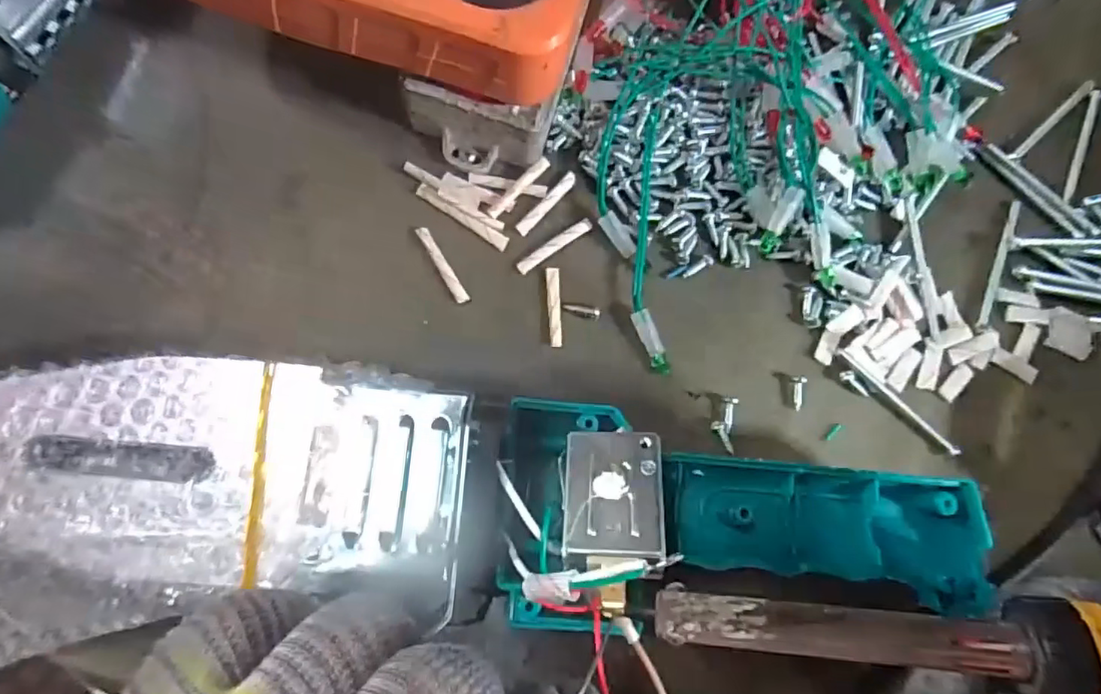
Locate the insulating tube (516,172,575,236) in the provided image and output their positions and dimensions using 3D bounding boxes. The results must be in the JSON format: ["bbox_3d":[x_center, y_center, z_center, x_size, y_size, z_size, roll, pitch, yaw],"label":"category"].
[{"bbox_3d":[-0.001,-0.055,0.224,0.005,0.004,0.030,43,81,-3],"label":"insulating tube"}]

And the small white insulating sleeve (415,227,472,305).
[{"bbox_3d":[-0.040,-0.030,0.217,0.005,0.004,0.032,-31,90,-10],"label":"small white insulating sleeve"}]

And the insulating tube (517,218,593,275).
[{"bbox_3d":[0.002,-0.038,0.223,0.033,0.004,0.005,-35,91,-10],"label":"insulating tube"}]

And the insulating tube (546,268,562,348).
[{"bbox_3d":[0.002,-0.015,0.221,0.005,0.004,0.030,-2,86,-9],"label":"insulating tube"}]

